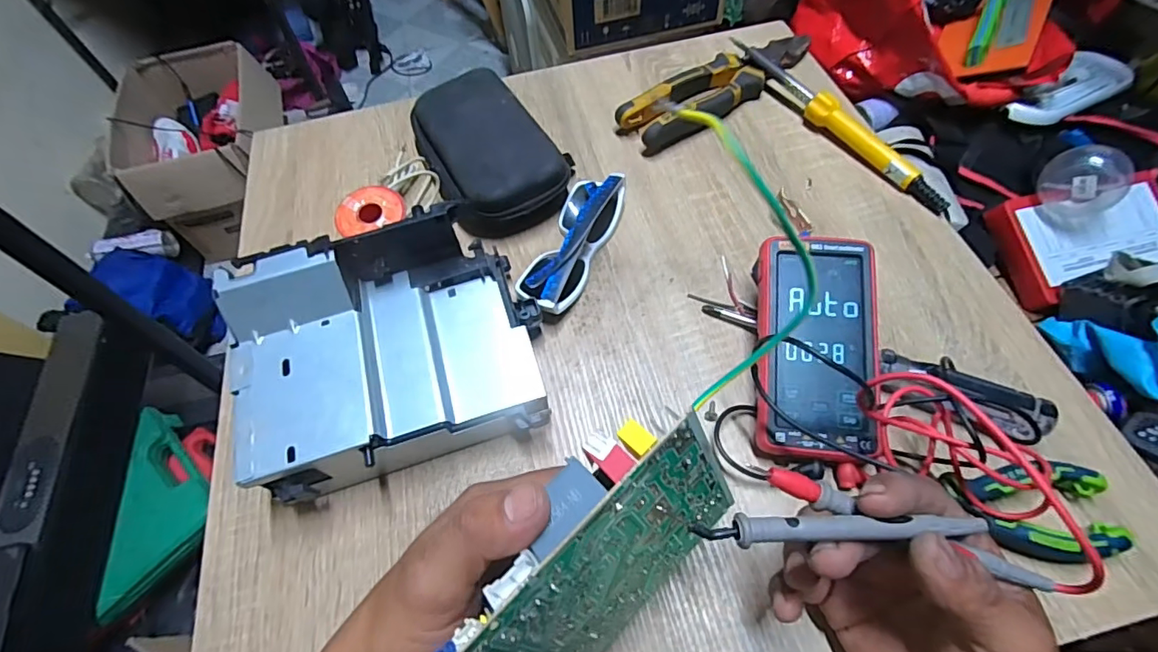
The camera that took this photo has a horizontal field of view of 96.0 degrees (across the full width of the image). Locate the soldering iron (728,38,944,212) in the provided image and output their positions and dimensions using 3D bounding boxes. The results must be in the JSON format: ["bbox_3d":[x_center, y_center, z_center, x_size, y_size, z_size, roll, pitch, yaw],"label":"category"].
[{"bbox_3d":[0.236,-0.191,0.486,0.019,0.033,0.250,-31,62,-14],"label":"soldering iron"}]

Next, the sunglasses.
[{"bbox_3d":[-0.007,-0.073,0.428,0.050,0.042,0.140,20,63,15],"label":"sunglasses"}]

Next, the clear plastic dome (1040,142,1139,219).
[{"bbox_3d":[0.704,-0.199,0.732,0.079,0.083,0.097,-31,62,-14],"label":"clear plastic dome"}]

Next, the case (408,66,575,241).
[{"bbox_3d":[-0.084,-0.163,0.480,0.105,0.054,0.174,-27,61,-11],"label":"case"}]

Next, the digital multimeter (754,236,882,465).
[{"bbox_3d":[0.158,0.013,0.351,0.076,0.020,0.147,3,76,7],"label":"digital multimeter"}]

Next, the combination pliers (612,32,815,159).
[{"bbox_3d":[0.143,-0.243,0.524,0.231,0.030,0.058,-35,63,-16],"label":"combination pliers"}]

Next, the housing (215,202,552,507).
[{"bbox_3d":[-0.126,0.017,0.350,0.187,0.095,0.144,-19,60,-7],"label":"housing"}]

